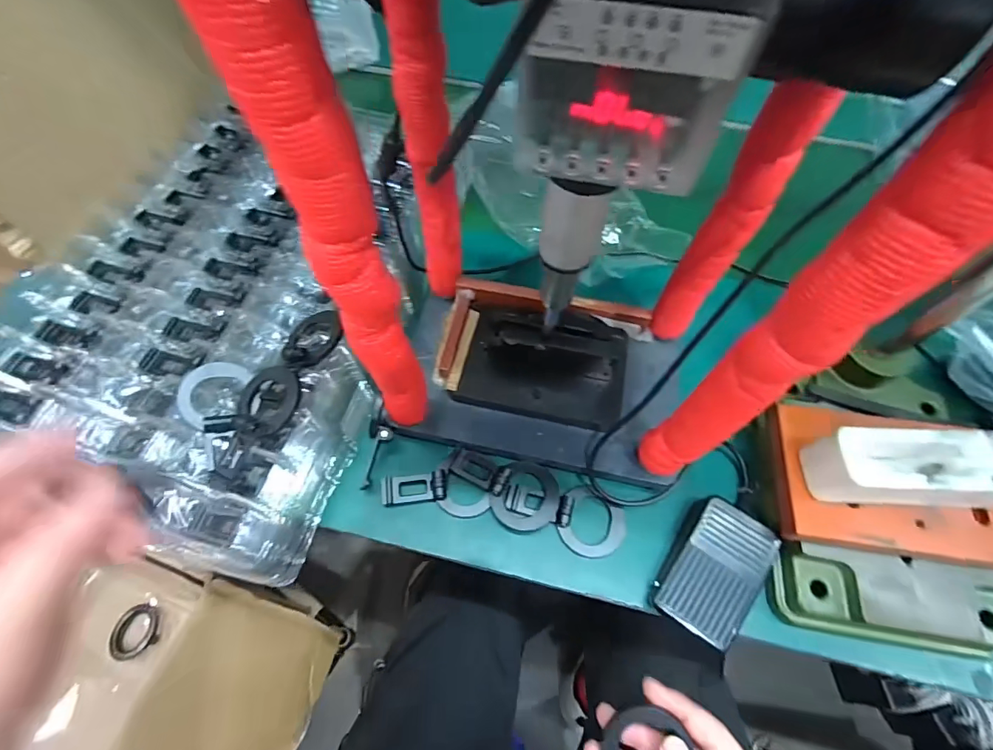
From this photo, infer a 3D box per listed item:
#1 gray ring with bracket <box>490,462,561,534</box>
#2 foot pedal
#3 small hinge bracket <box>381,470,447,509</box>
[{"bbox_3d":[0.027,0.103,0.385,0.052,0.007,0.057,1,60,-2],"label":"gray ring with bracket"},{"bbox_3d":[0.170,0.150,0.358,0.066,0.035,0.093,30,63,14],"label":"foot pedal"},{"bbox_3d":[-0.070,0.097,0.394,0.055,0.014,0.024,-3,61,-5],"label":"small hinge bracket"}]

